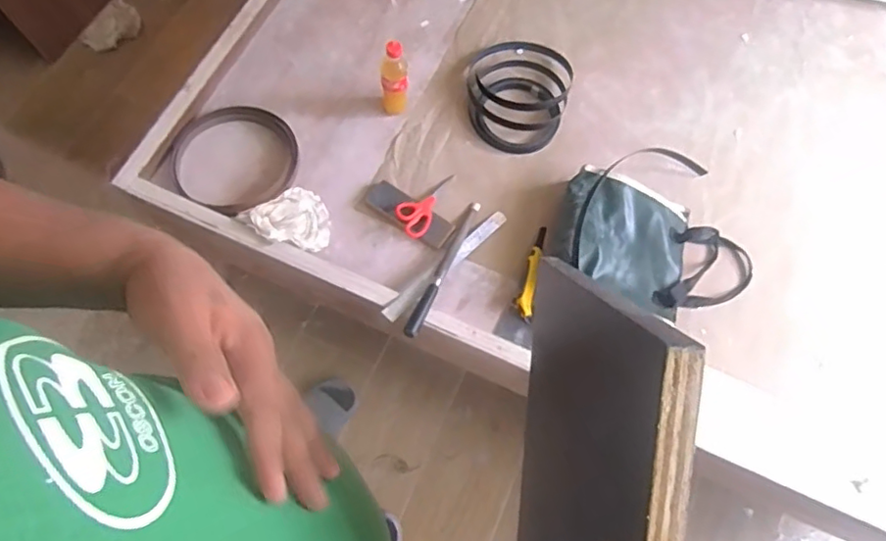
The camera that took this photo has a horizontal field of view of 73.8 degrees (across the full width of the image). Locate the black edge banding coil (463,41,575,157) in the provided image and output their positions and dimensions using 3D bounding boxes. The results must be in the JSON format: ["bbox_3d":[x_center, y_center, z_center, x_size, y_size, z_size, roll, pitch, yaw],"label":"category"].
[{"bbox_3d":[0.162,-0.383,1.248,0.216,0.047,0.281,0,73,-2],"label":"black edge banding coil"}]

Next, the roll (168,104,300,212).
[{"bbox_3d":[-0.417,-0.235,1.195,0.241,0.038,0.247,1,73,-2],"label":"roll"}]

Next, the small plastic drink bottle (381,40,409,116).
[{"bbox_3d":[-0.097,-0.383,1.178,0.056,0.185,0.055,-4,72,-4],"label":"small plastic drink bottle"}]

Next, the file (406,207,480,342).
[{"bbox_3d":[0.003,-0.007,1.112,0.024,0.018,0.322,24,58,6],"label":"file"}]

